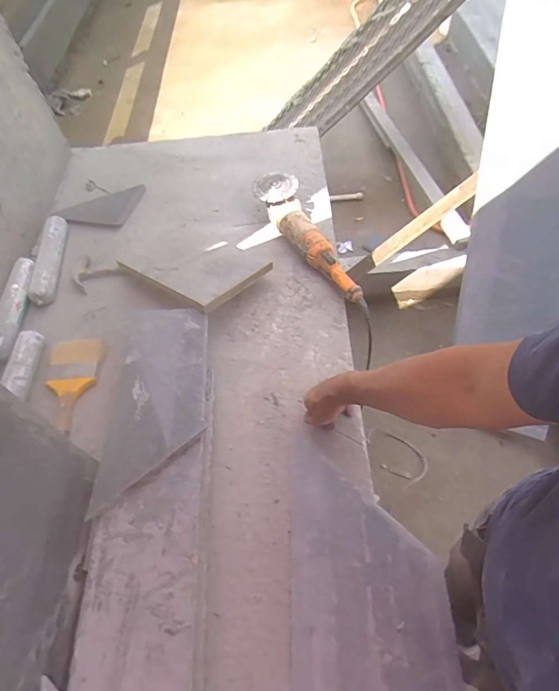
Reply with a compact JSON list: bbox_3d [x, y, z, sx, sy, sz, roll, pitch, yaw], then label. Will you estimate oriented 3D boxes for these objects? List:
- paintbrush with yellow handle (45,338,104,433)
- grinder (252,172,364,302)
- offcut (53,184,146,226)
[{"bbox_3d":[-0.396,0.066,0.823,0.088,0.028,0.182,-2,55,4],"label":"paintbrush with yellow handle"},{"bbox_3d":[0.058,-0.235,0.967,0.093,0.090,0.397,-23,55,-7],"label":"grinder"},{"bbox_3d":[-0.453,-0.372,1.132,0.166,0.019,0.157,4,56,7],"label":"offcut"}]

